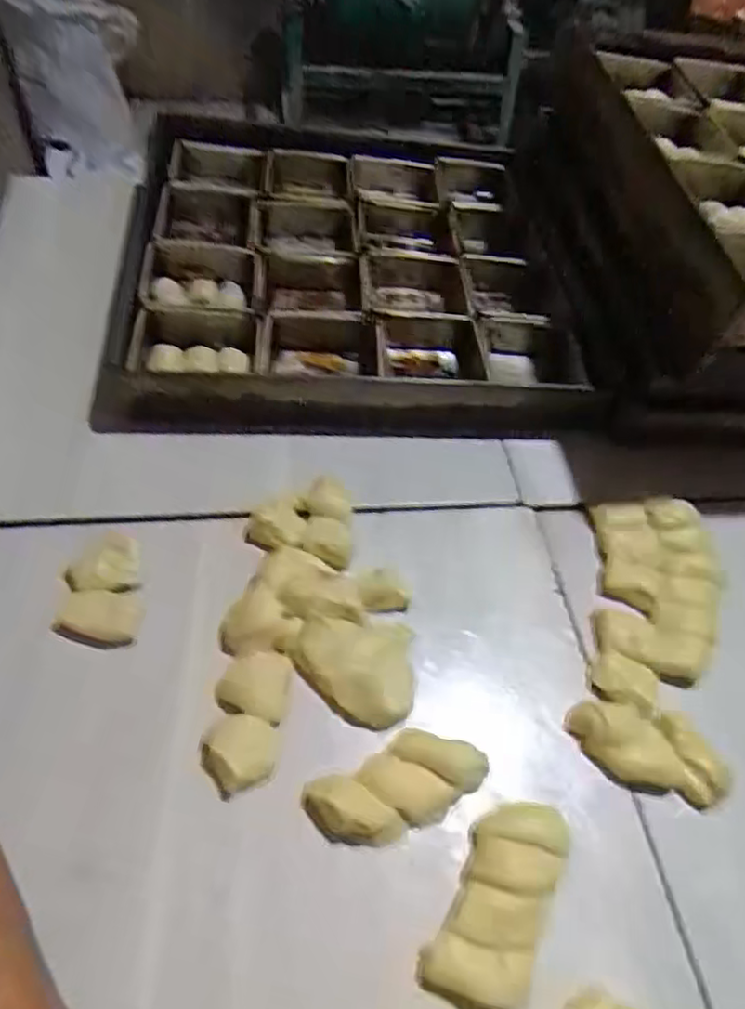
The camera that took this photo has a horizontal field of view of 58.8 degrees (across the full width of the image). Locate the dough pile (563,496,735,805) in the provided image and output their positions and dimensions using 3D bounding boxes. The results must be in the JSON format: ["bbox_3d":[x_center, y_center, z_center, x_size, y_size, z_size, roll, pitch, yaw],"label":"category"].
[{"bbox_3d":[0.219,0.094,0.516,0.105,0.023,0.243,16,53,7],"label":"dough pile"}]

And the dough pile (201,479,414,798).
[{"bbox_3d":[-0.039,0.086,0.482,0.130,0.030,0.227,4,54,-3],"label":"dough pile"}]

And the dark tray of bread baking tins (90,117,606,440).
[{"bbox_3d":[-0.024,-0.248,0.712,0.430,0.074,0.443,1,54,-6],"label":"dark tray of bread baking tins"}]

